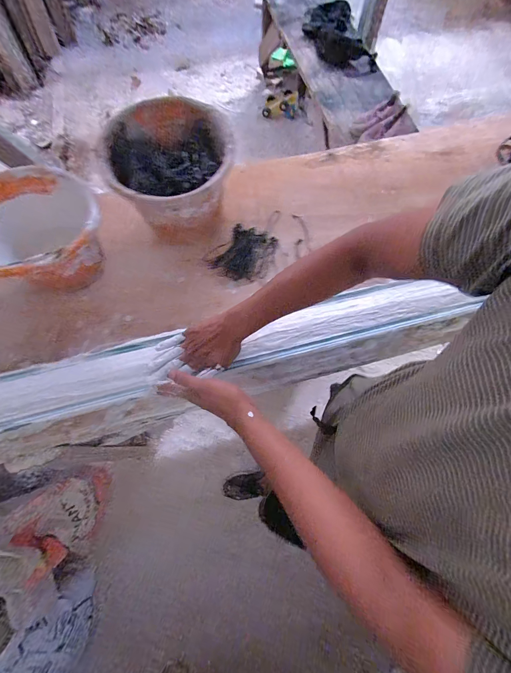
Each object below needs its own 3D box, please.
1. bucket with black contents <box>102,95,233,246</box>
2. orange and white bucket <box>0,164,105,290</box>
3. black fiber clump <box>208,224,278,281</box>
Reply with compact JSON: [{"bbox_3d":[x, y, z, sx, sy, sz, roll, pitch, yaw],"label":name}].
[{"bbox_3d":[-0.179,-0.349,0.653,0.239,0.169,0.253,1,71,-2],"label":"bucket with black contents"},{"bbox_3d":[-0.432,-0.206,0.620,0.245,0.162,0.231,1,71,-2],"label":"orange and white bucket"},{"bbox_3d":[-0.027,-0.200,0.704,0.133,0.021,0.137,17,71,3],"label":"black fiber clump"}]

